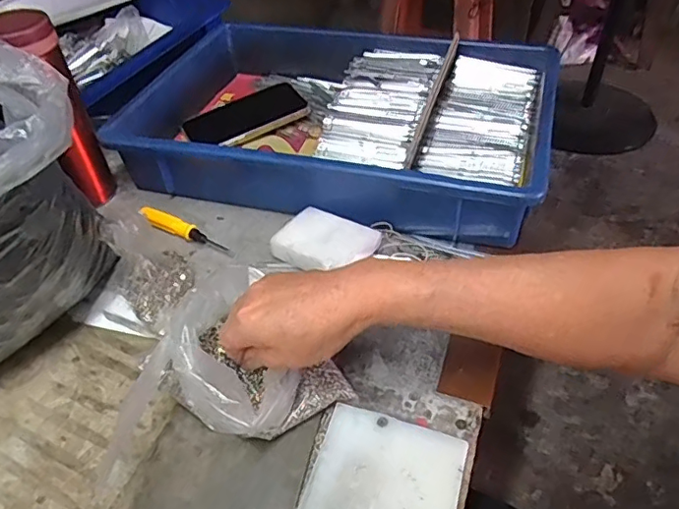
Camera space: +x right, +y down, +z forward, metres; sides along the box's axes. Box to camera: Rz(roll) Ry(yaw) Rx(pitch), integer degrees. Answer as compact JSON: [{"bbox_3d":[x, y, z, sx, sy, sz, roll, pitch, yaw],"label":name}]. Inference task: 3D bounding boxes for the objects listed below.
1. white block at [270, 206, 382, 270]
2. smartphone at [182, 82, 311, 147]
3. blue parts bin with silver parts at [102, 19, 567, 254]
[{"bbox_3d":[-0.013,-0.012,0.499,0.083,0.023,0.060,27,51,26],"label":"white block"},{"bbox_3d":[-0.112,-0.166,0.659,0.140,0.013,0.065,-29,62,-17],"label":"smartphone"},{"bbox_3d":[0.004,-0.156,0.604,0.415,0.084,0.292,11,46,13],"label":"blue parts bin with silver parts"}]

